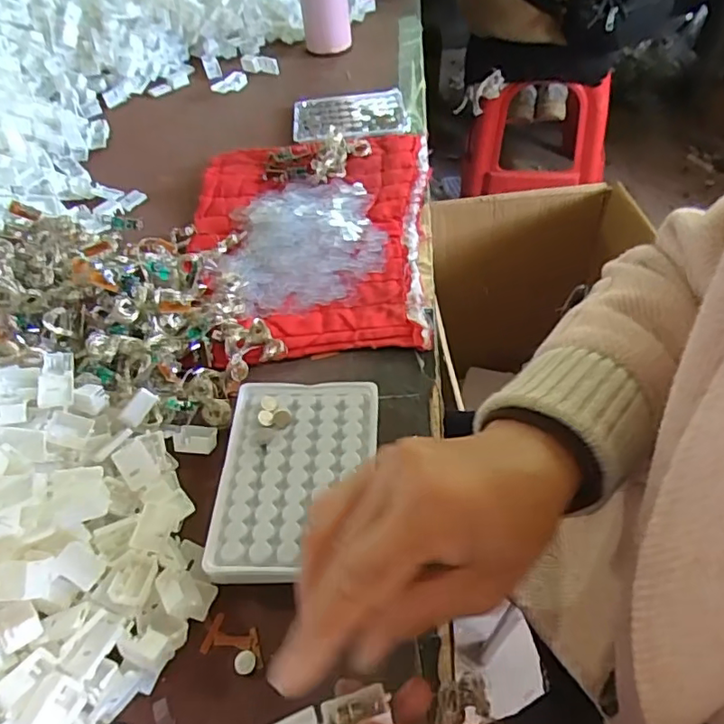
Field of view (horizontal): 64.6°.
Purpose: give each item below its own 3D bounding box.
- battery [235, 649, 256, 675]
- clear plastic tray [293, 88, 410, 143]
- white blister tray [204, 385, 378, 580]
[{"bbox_3d":[-0.062,0.159,0.304,0.011,0.004,0.011,1,51,6],"label":"battery"},{"bbox_3d":[-0.015,-0.286,0.667,0.130,0.011,0.095,-5,51,1],"label":"clear plastic tray"},{"bbox_3d":[-0.041,0.073,0.359,0.094,0.024,0.132,-1,51,5],"label":"white blister tray"}]

